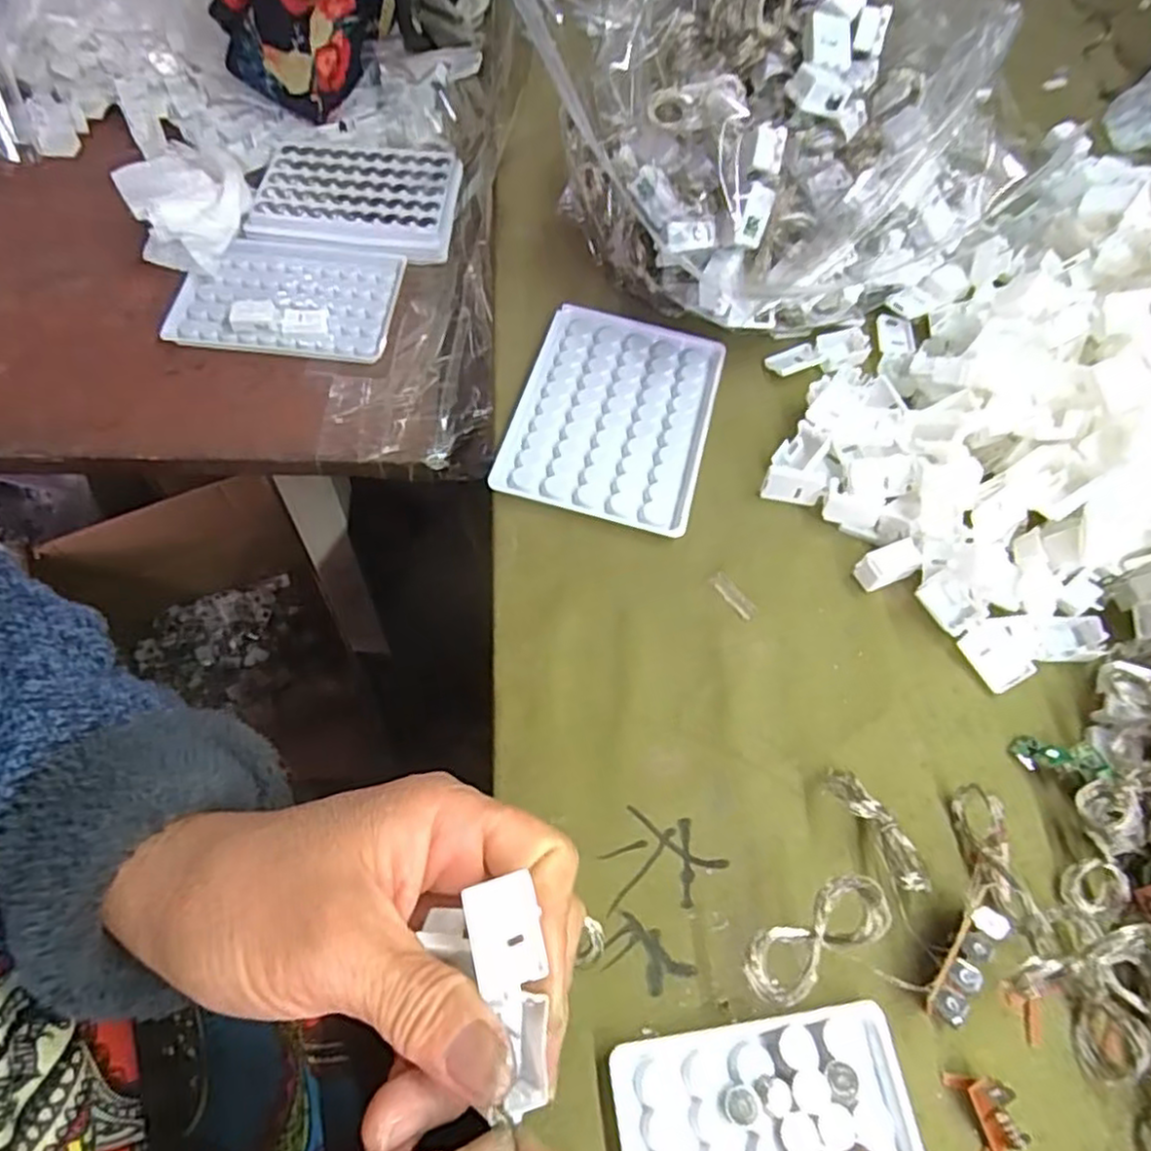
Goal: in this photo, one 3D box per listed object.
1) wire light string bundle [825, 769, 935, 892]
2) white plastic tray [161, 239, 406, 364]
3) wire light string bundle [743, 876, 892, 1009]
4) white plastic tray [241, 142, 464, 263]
[{"bbox_3d":[0.112,0.094,0.269,0.013,0.016,0.049,-23,65,-16],"label":"wire light string bundle"},{"bbox_3d":[-0.176,-0.171,0.442,0.122,0.016,0.089,10,61,1],"label":"white plastic tray"},{"bbox_3d":[0.077,0.117,0.232,0.051,0.007,0.021,-34,61,-5],"label":"wire light string bundle"},{"bbox_3d":[-0.143,-0.253,0.481,0.124,0.029,0.096,5,61,-2],"label":"white plastic tray"}]

